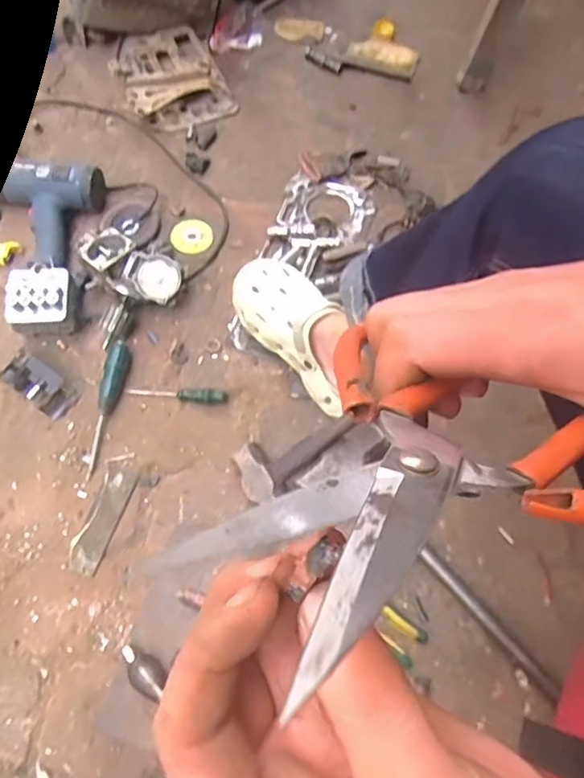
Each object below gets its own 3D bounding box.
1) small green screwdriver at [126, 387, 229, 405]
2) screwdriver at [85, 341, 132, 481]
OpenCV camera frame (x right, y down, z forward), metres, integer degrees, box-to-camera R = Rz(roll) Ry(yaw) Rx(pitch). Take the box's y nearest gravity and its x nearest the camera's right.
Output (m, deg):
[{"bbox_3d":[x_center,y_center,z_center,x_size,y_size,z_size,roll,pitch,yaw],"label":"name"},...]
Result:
[{"bbox_3d":[-0.156,0.005,0.827,0.135,0.017,0.022,5,65,2],"label":"small green screwdriver"},{"bbox_3d":[-0.250,0.025,0.810,0.032,0.026,0.184,10,77,3],"label":"screwdriver"}]

